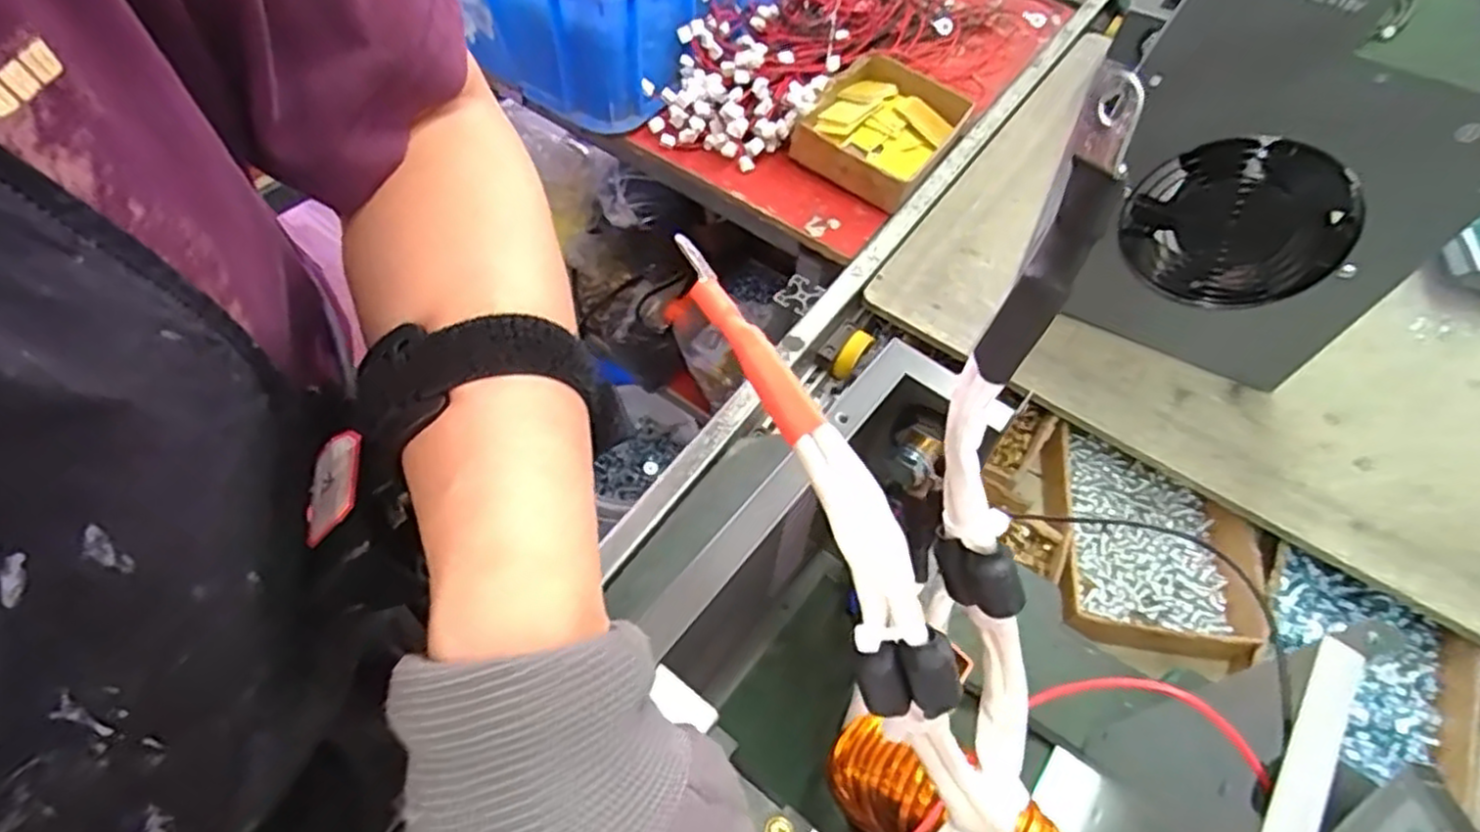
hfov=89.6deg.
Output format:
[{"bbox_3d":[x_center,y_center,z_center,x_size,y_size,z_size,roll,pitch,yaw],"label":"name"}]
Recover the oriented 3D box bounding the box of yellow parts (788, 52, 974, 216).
[{"bbox_3d":[0.151,-0.306,0.793,0.135,0.042,0.185,29,59,14],"label":"box of yellow parts"}]

